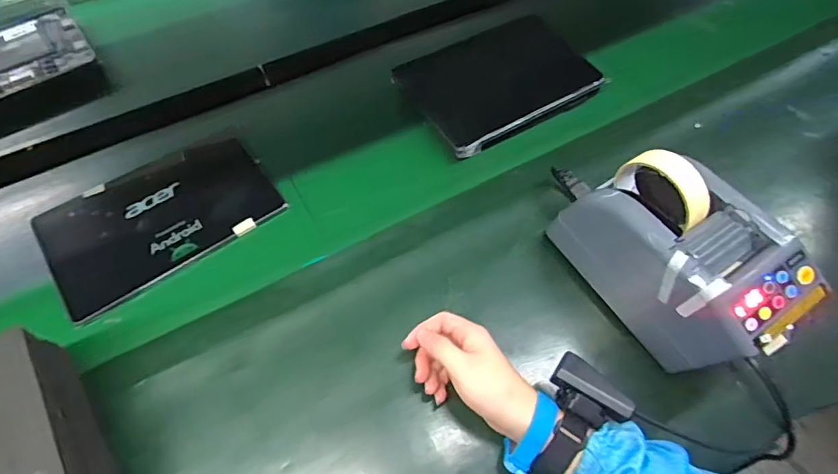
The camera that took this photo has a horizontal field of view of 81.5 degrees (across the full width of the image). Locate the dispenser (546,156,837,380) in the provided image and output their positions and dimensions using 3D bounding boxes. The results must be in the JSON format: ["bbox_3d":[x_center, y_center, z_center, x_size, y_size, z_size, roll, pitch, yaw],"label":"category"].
[{"bbox_3d":[0.247,0.018,0.474,0.108,0.164,0.220,-29,63,-16],"label":"dispenser"}]

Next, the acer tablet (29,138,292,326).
[{"bbox_3d":[-0.306,-0.031,0.576,0.248,0.013,0.162,-33,67,-17],"label":"acer tablet"}]

